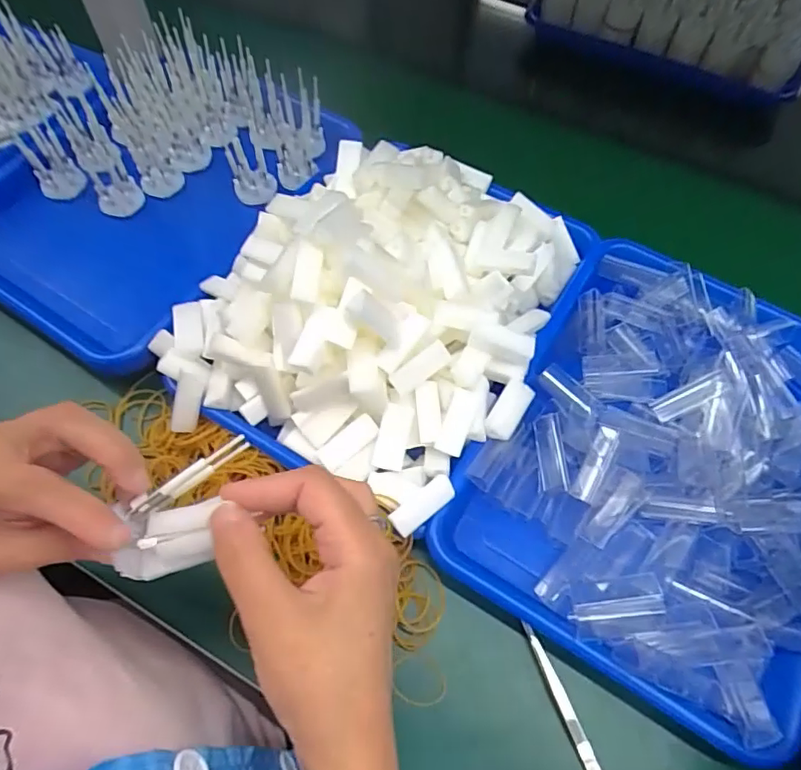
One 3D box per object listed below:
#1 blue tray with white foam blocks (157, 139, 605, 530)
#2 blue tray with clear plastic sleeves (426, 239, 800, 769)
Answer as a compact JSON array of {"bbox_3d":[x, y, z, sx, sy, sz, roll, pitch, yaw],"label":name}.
[{"bbox_3d":[-0.008,-0.088,0.423,0.251,0.096,0.321,27,63,13],"label":"blue tray with white foam blocks"},{"bbox_3d":[0.199,0.045,0.407,0.240,0.035,0.329,28,64,14],"label":"blue tray with clear plastic sleeves"}]

